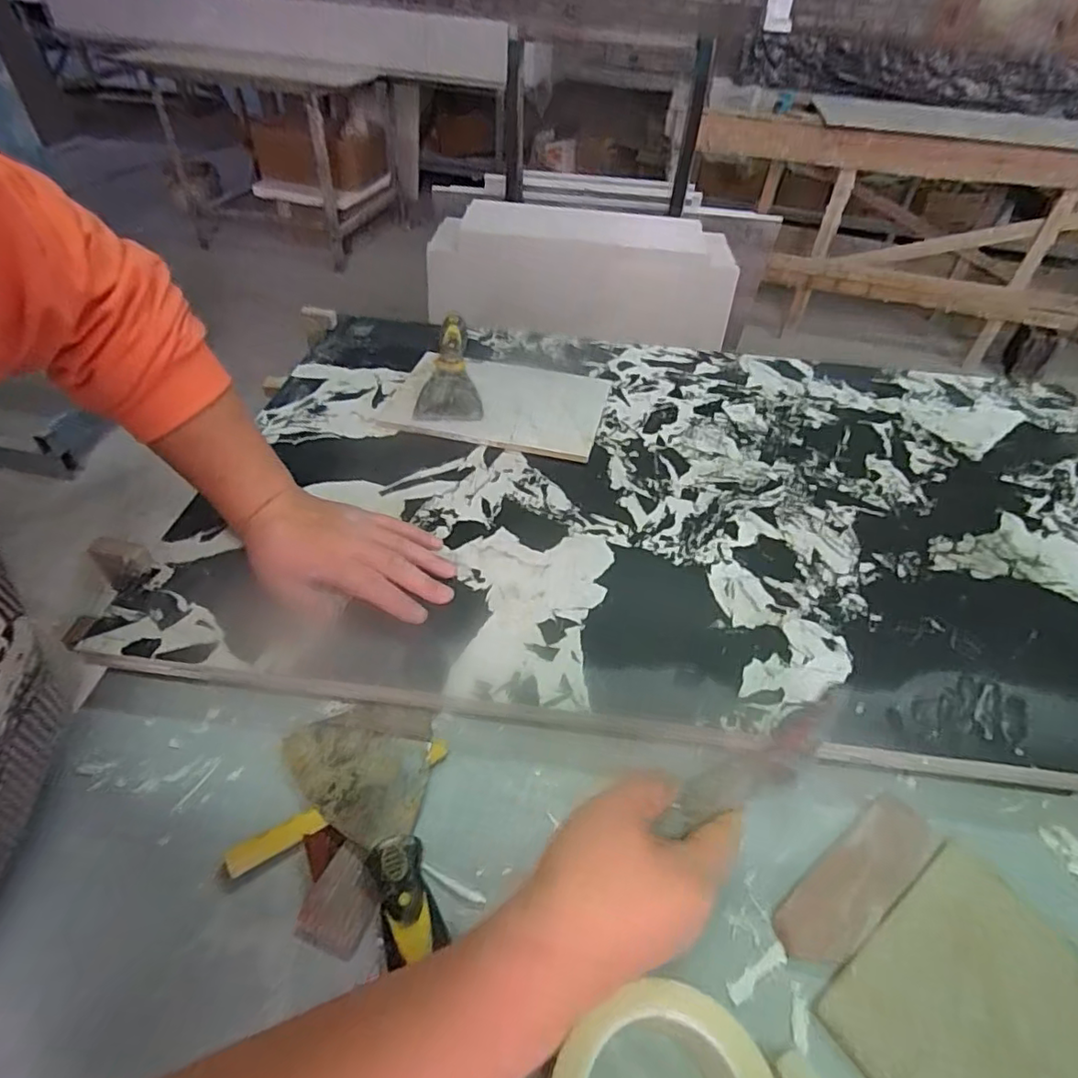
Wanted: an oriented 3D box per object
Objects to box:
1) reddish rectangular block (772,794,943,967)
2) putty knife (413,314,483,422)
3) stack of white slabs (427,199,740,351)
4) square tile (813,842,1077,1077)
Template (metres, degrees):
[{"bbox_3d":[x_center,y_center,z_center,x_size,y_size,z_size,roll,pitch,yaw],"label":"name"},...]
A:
[{"bbox_3d":[0.202,0.211,0.374,0.137,0.012,0.042,-27,53,-26],"label":"reddish rectangular block"},{"bbox_3d":[-0.111,-0.198,0.683,0.072,0.030,0.191,-6,47,-9],"label":"putty knife"},{"bbox_3d":[0.112,-0.726,1.646,0.809,0.242,0.360,13,47,9],"label":"stack of white slabs"},{"bbox_3d":[0.252,0.269,0.311,0.147,0.008,0.149,-25,53,-25],"label":"square tile"}]

